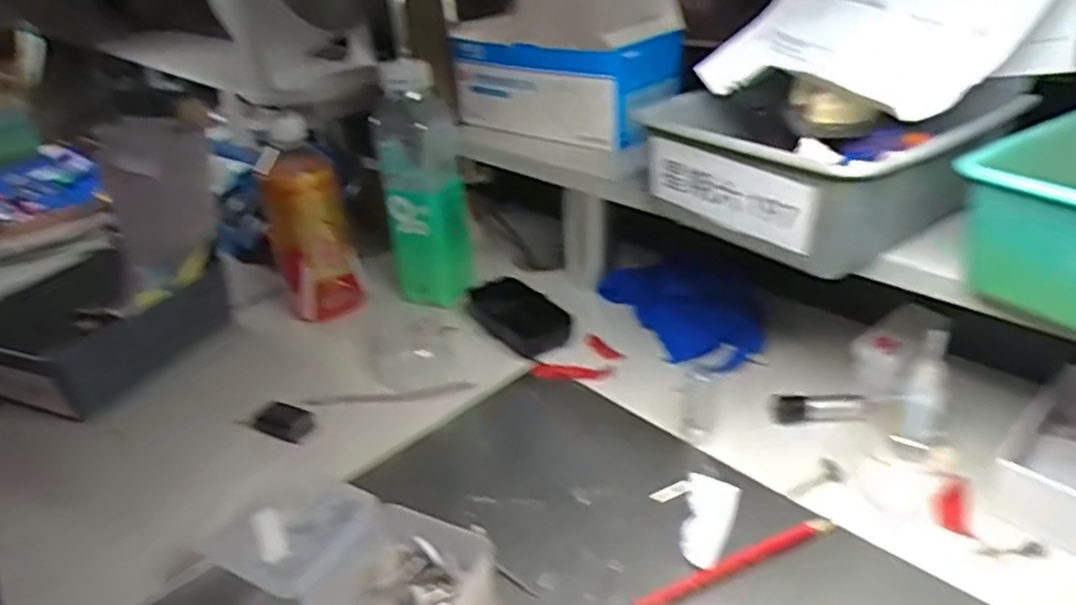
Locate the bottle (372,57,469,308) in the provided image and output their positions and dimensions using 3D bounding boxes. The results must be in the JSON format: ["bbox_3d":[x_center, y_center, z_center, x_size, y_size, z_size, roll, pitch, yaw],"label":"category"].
[{"bbox_3d":[-0.103,-0.101,0.627,0.077,0.202,0.074,-9,30,-7],"label":"bottle"}]

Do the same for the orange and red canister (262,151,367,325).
[{"bbox_3d":[-0.198,-0.051,0.613,0.069,0.141,0.067,-15,32,-17],"label":"orange and red canister"}]

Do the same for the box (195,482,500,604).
[{"bbox_3d":[-0.095,0.143,0.377,0.156,0.033,0.074,9,33,23],"label":"box"}]

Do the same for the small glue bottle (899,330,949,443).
[{"bbox_3d":[0.238,0.055,0.430,0.020,0.074,0.020,14,35,30],"label":"small glue bottle"}]

